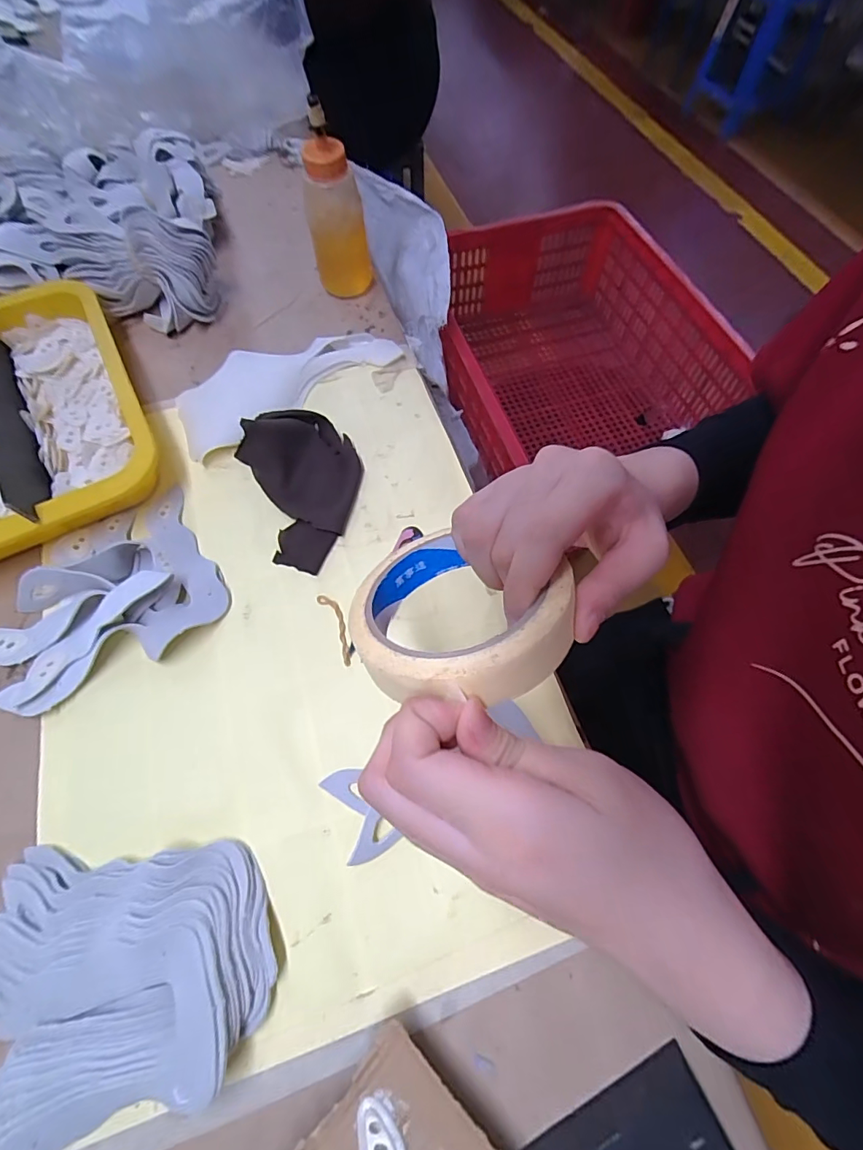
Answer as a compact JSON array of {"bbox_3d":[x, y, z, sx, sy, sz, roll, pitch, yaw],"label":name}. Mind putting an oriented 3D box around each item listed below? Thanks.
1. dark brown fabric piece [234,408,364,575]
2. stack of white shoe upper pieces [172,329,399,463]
[{"bbox_3d":[-0.093,-0.075,0.362,0.083,0.025,0.130,-22,65,-11],"label":"dark brown fabric piece"},{"bbox_3d":[-0.130,-0.177,0.423,0.191,0.010,0.078,-35,68,-17],"label":"stack of white shoe upper pieces"}]

